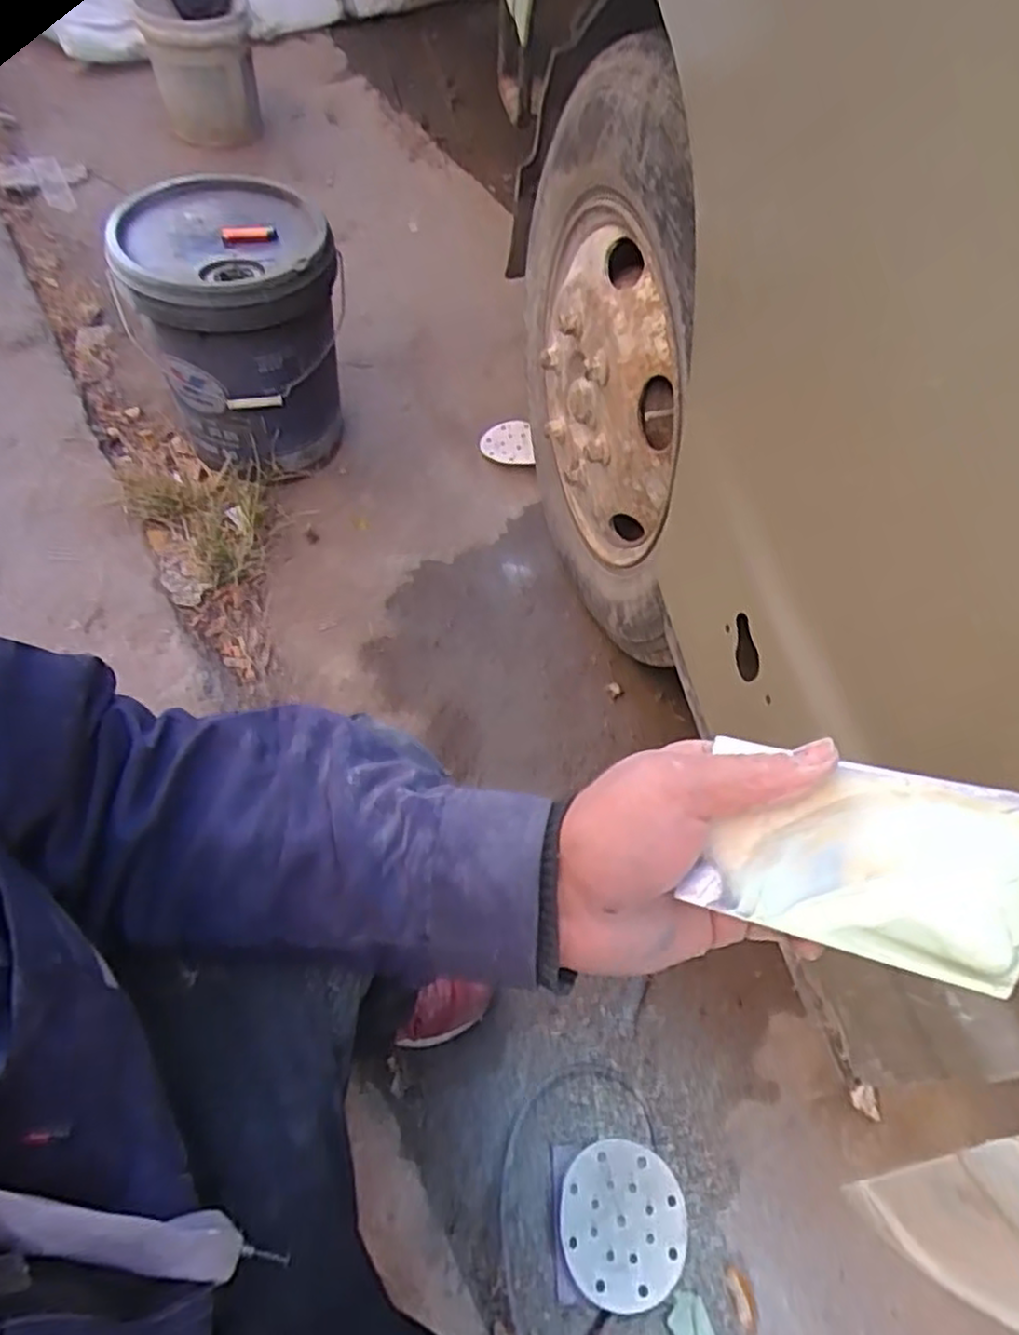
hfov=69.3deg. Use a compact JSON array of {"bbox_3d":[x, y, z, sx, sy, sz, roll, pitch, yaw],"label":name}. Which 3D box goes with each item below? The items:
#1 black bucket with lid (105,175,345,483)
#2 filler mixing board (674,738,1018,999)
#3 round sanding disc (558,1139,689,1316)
[{"bbox_3d":[-0.454,-0.563,1.267,0.319,0.353,0.333,2,59,-3],"label":"black bucket with lid"},{"bbox_3d":[0.139,0.072,0.283,0.118,0.012,0.072,7,60,34],"label":"filler mixing board"},{"bbox_3d":[0.120,0.584,0.776,0.131,0.010,0.140,2,55,-3],"label":"round sanding disc"}]

